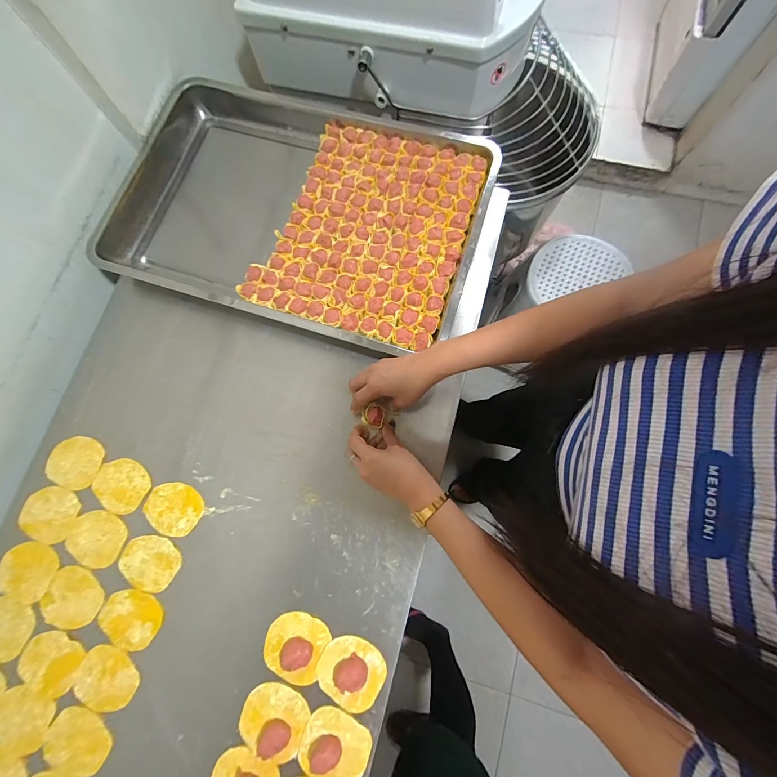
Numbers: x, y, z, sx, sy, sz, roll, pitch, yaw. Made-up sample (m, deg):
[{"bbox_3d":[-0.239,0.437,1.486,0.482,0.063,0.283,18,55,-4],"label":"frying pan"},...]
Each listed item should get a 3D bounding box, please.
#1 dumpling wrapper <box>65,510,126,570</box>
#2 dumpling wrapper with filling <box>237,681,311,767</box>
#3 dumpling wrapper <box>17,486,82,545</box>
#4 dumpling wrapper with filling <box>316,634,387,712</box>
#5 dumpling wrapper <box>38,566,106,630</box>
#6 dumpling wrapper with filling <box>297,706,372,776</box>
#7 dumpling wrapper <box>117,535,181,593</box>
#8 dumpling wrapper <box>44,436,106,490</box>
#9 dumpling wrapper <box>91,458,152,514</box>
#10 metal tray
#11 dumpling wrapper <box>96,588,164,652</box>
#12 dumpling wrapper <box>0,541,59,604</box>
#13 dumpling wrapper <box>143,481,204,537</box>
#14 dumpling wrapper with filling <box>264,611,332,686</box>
[{"bbox_3d":[-0.422,0.216,0.500,0.085,0.004,0.072,22,78,7],"label":"dumpling wrapper"},{"bbox_3d":[-0.146,0.420,0.431,0.082,0.019,0.070,16,77,5],"label":"dumpling wrapper with filling"},{"bbox_3d":[-0.502,0.185,0.512,0.083,0.004,0.074,18,78,6],"label":"dumpling wrapper"},{"bbox_3d":[-0.049,0.364,0.440,0.083,0.023,0.074,29,79,8],"label":"dumpling wrapper with filling"},{"bbox_3d":[-0.442,0.294,0.484,0.082,0.004,0.075,0,76,2],"label":"dumpling wrapper"},{"bbox_3d":[-0.068,0.444,0.417,0.082,0.025,0.075,0,76,2],"label":"dumpling wrapper with filling"},{"bbox_3d":[-0.336,0.245,0.486,0.082,0.004,0.069,22,78,7],"label":"dumpling wrapper"},{"bbox_3d":[-0.478,0.111,0.526,0.081,0.004,0.074,13,77,5],"label":"dumpling wrapper"},{"bbox_3d":[-0.397,0.144,0.515,0.083,0.004,0.072,33,80,9],"label":"dumpling wrapper"},{"bbox_3d":[-0.159,-0.299,0.580,0.613,0.055,0.398,17,78,6],"label":"metal tray"},{"bbox_3d":[-0.354,0.315,0.474,0.086,0.004,0.069,15,77,5],"label":"dumpling wrapper"},{"bbox_3d":[-0.518,0.261,0.493,0.085,0.004,0.076,19,78,6],"label":"dumpling wrapper"},{"bbox_3d":[-0.312,0.174,0.500,0.082,0.004,0.069,26,79,7],"label":"dumpling wrapper"},{"bbox_3d":[-0.124,0.339,0.453,0.077,0.013,0.078,0,76,2],"label":"dumpling wrapper with filling"}]

